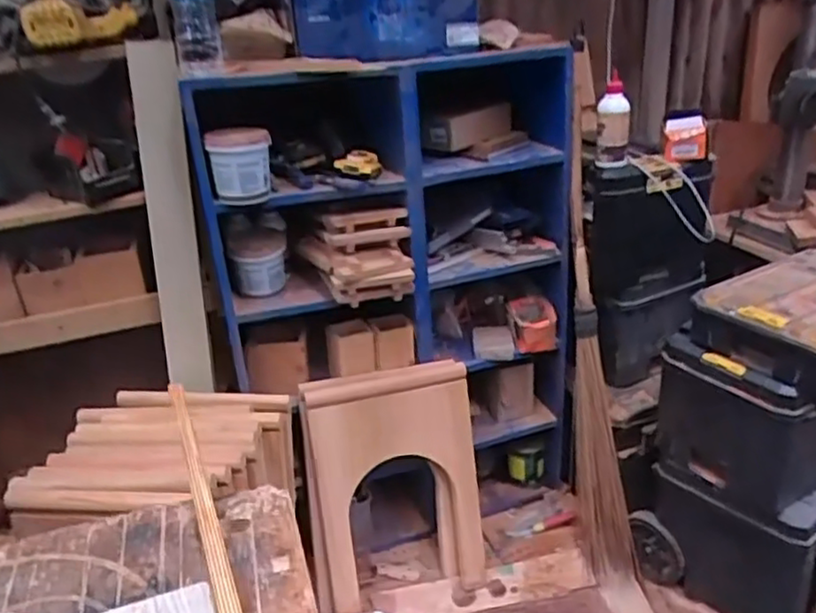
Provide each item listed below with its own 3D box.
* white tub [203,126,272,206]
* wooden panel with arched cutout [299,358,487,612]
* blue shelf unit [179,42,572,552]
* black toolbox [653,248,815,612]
[{"bbox_3d":[-0.328,-0.276,1.351,0.119,0.132,0.118,-9,24,-10],"label":"white tub"},{"bbox_3d":[-0.033,0.425,1.634,0.400,0.574,0.079,-7,16,-10],"label":"wooden panel with arched cutout"},{"bbox_3d":[0.007,0.032,1.652,0.823,1.179,0.264,-14,26,-21],"label":"blue shelf unit"},{"bbox_3d":[0.843,0.318,1.568,0.447,0.792,0.415,-18,27,-28],"label":"black toolbox"}]

